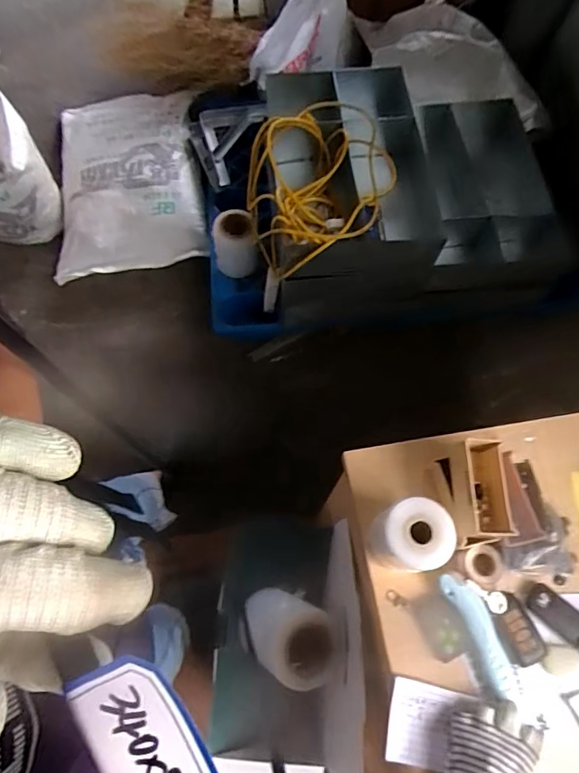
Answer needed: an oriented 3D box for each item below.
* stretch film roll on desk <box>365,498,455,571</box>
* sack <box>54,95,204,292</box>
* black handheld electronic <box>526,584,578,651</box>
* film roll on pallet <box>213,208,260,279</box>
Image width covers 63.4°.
[{"bbox_3d":[0.134,0.171,0.534,0.070,0.099,0.069,1,67,-2],"label":"stretch film roll on desk"},{"bbox_3d":[-0.554,-0.740,1.582,0.483,0.141,0.723,-8,68,-6],"label":"sack"},{"bbox_3d":[0.321,0.271,0.553,0.077,0.016,0.037,42,72,14],"label":"black handheld electronic"},{"bbox_3d":[-0.160,-0.419,1.368,0.118,0.153,0.115,1,67,-2],"label":"film roll on pallet"}]

